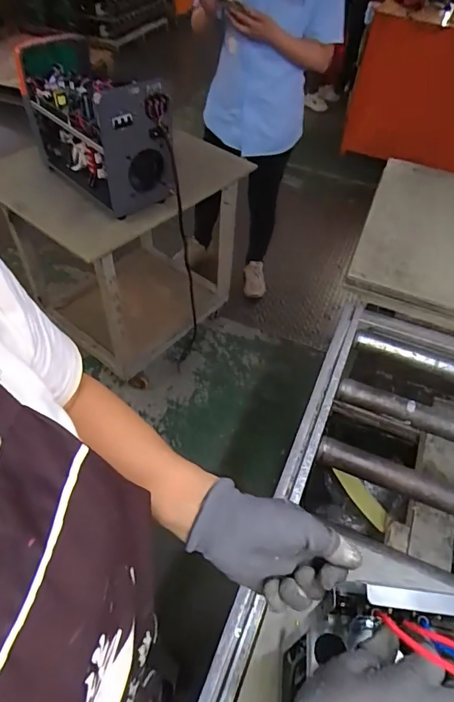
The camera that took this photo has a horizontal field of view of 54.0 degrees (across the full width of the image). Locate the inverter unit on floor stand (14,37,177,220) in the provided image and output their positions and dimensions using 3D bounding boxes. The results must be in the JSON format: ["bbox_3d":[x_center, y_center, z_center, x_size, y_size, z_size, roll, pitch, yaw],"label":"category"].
[{"bbox_3d":[-0.360,-0.629,1.246,0.237,0.314,0.477,-29,57,-27],"label":"inverter unit on floor stand"}]

